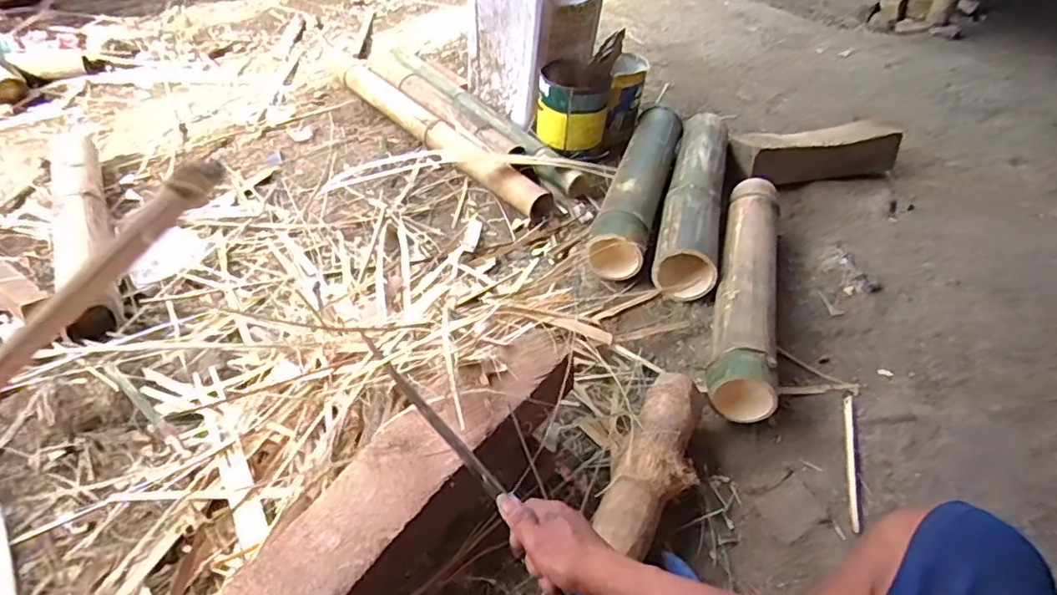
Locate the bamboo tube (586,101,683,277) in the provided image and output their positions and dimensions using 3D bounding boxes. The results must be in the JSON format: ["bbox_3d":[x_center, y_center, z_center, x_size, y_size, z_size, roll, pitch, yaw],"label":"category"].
[{"bbox_3d":[0.256,-0.278,1.345,0.116,0.103,0.626,17,46,8],"label":"bamboo tube"}]

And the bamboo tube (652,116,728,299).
[{"bbox_3d":[0.379,-0.246,1.331,0.123,0.104,0.641,17,46,8],"label":"bamboo tube"}]

